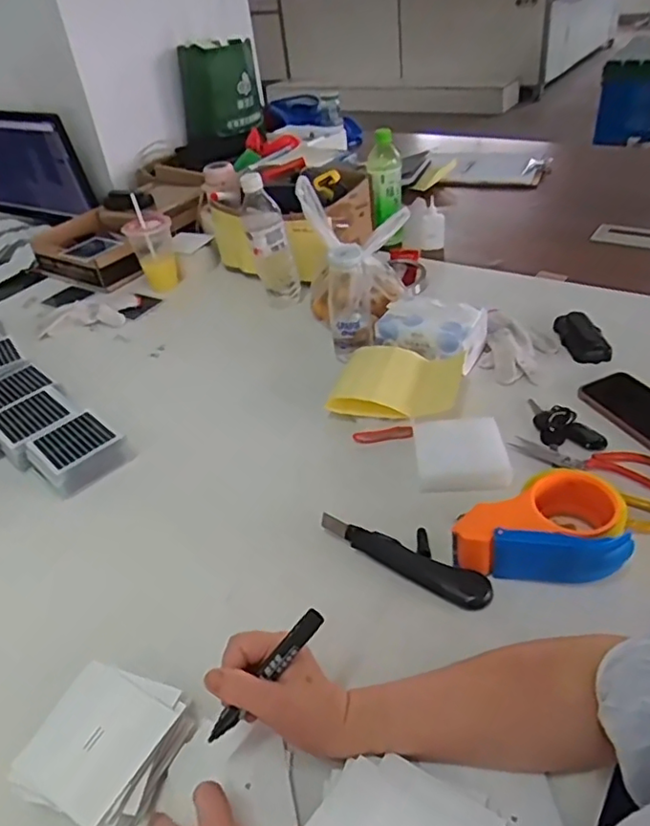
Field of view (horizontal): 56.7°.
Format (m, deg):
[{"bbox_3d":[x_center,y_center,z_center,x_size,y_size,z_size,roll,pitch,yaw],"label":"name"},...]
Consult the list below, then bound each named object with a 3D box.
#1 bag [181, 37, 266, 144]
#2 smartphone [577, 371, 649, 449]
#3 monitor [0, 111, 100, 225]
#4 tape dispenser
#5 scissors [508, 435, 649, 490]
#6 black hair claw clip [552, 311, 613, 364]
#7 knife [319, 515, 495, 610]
[{"bbox_3d":[-0.269,-0.837,1.565,0.215,0.202,0.153,-12,39,-6],"label":"bag"},{"bbox_3d":[0.392,-0.002,0.739,0.081,0.016,0.156,-23,41,-19],"label":"smartphone"},{"bbox_3d":[-0.768,-0.625,1.521,0.451,0.252,0.068,18,45,28],"label":"monitor"},{"bbox_3d":[0.208,0.106,0.588,0.158,0.056,0.098,2,40,11],"label":"tape dispenser"},{"bbox_3d":[0.306,0.050,0.678,0.176,0.009,0.067,14,43,24],"label":"scissors"},{"bbox_3d":[0.367,-0.107,0.863,0.044,0.034,0.104,-11,39,-4],"label":"black hair claw clip"},{"bbox_3d":[0.081,0.140,0.611,0.184,0.013,0.049,23,47,32],"label":"knife"}]

